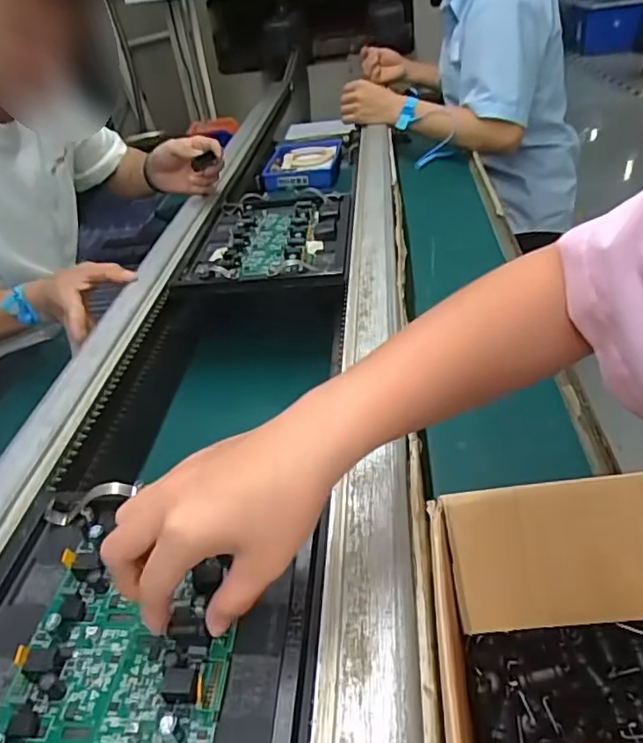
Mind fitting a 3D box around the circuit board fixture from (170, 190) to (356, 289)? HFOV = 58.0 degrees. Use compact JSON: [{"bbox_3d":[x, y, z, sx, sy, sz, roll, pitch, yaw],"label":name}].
[{"bbox_3d":[-0.066,-0.174,0.745,0.197,0.031,0.245,0,37,5],"label":"circuit board fixture"}]

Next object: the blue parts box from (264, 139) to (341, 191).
[{"bbox_3d":[-0.039,-0.456,1.264,0.153,0.045,0.222,2,37,7],"label":"blue parts box"}]

